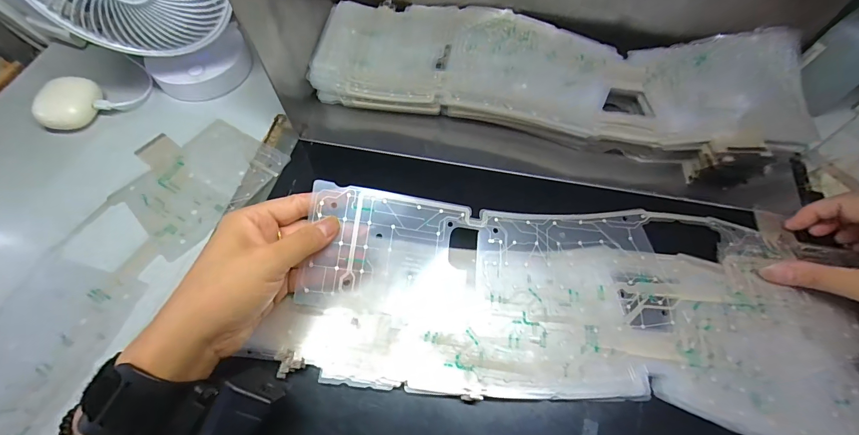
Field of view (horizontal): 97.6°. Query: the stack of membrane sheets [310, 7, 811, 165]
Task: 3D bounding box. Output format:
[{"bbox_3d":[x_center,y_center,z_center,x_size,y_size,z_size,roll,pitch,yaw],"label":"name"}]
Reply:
[{"bbox_3d":[0.113,-0.138,0.368,0.454,0.034,0.140,9,68,4],"label":"stack of membrane sheets"}]

